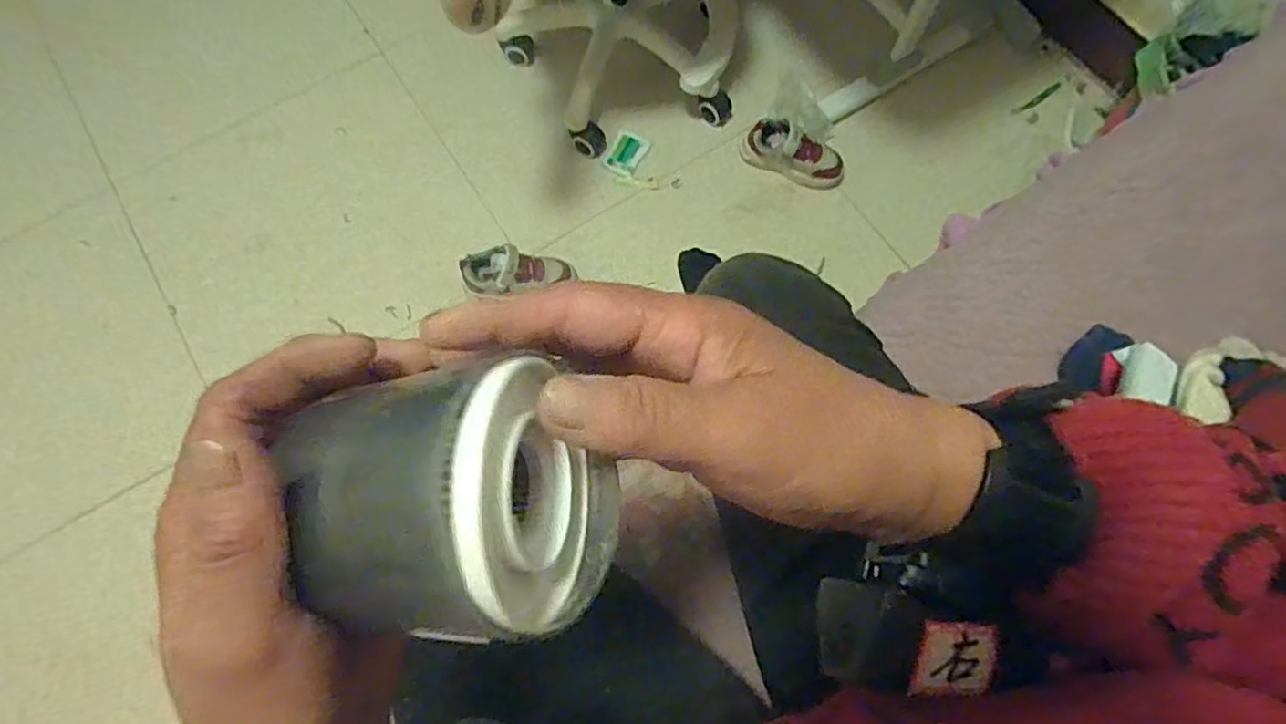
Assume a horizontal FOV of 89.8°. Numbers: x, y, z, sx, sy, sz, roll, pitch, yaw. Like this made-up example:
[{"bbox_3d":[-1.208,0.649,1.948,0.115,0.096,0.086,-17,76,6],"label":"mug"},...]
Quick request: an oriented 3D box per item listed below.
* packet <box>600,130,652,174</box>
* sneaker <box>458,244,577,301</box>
[{"bbox_3d":[-0.034,-0.421,1.294,0.068,0.013,0.092,32,72,8],"label":"packet"},{"bbox_3d":[-0.226,-0.154,1.167,0.200,0.087,0.081,-9,71,-5],"label":"sneaker"}]

